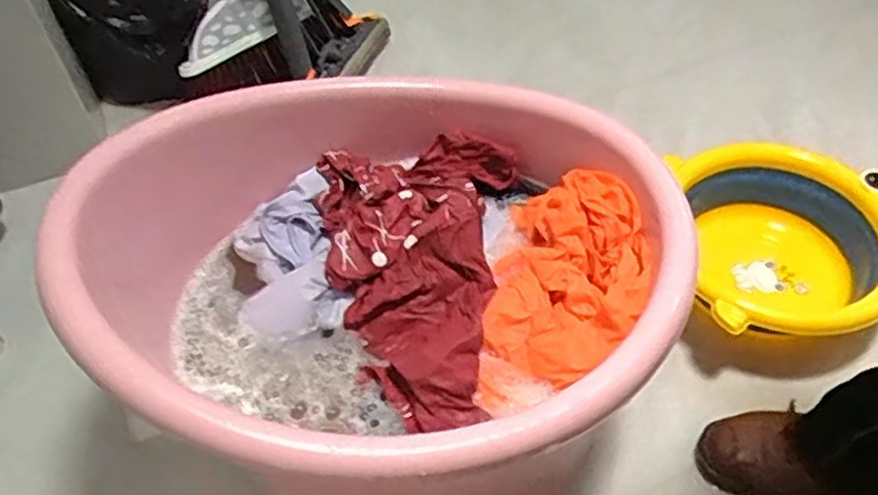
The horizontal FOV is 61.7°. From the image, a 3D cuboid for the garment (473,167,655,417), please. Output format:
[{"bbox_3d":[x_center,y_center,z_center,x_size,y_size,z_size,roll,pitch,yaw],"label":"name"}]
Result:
[{"bbox_3d":[0.118,0.036,0.683,0.134,0.077,0.240,8,50,9],"label":"garment"}]

